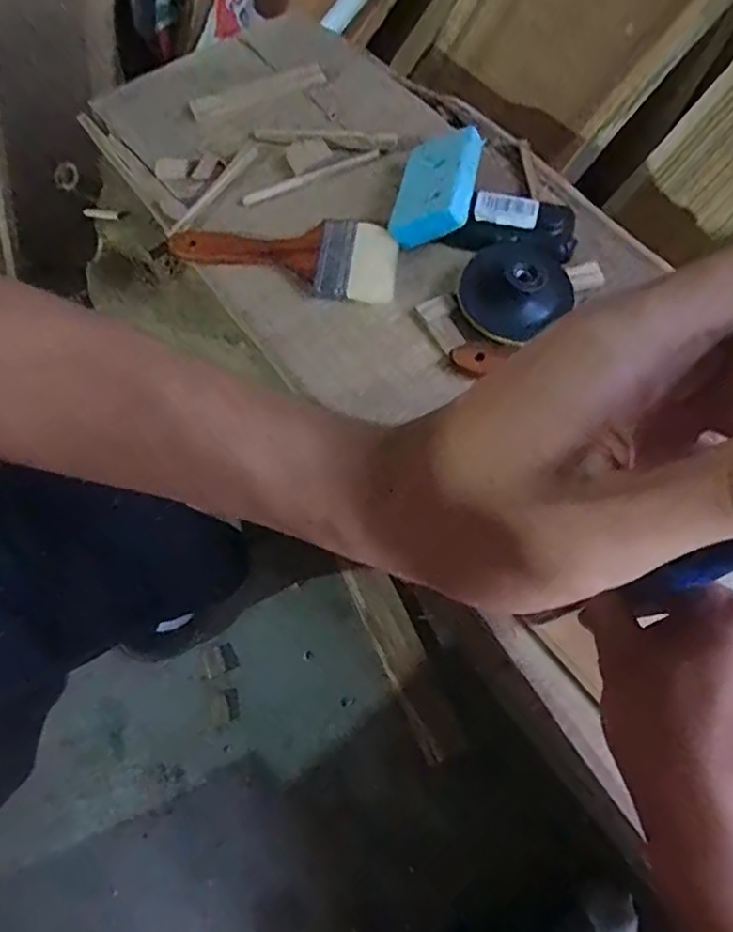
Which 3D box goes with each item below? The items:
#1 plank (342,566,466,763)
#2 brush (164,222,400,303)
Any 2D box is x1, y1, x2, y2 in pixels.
[{"bbox_3d":[0.042,0.210,0.682,0.048,0.015,0.215,-21,64,-14],"label":"plank"},{"bbox_3d":[-0.066,-0.177,0.505,0.189,0.017,0.069,14,61,5],"label":"brush"}]

